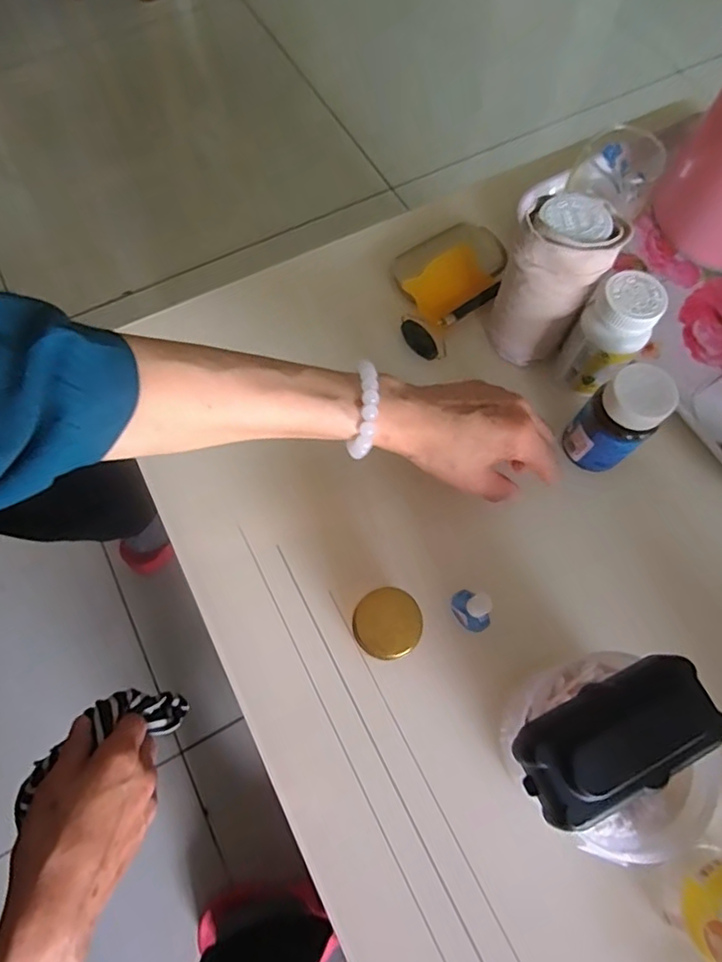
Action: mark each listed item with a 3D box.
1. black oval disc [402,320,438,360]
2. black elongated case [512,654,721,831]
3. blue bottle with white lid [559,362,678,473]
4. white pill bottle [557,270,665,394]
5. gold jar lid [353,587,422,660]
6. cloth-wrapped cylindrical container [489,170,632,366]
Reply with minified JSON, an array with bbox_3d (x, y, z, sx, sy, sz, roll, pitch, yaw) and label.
[{"bbox_3d":[0.050,-0.121,0.455,0.020,0.009,0.039,-39,73,-14],"label":"black oval disc"},{"bbox_3d":[0.134,0.131,0.272,0.104,0.025,0.050,-21,70,-8],"label":"black elongated case"},{"bbox_3d":[0.188,-0.045,0.386,0.044,0.089,0.045,-39,74,-14],"label":"blue bottle with white lid"},{"bbox_3d":[0.188,-0.110,0.406,0.047,0.089,0.045,0,69,0],"label":"white pill bottle"},{"bbox_3d":[0.016,0.087,0.322,0.041,0.010,0.039,0,69,0],"label":"gold jar lid"},{"bbox_3d":[0.145,-0.155,0.415,0.072,0.118,0.066,32,72,12],"label":"cloth-wrapped cylindrical container"}]

